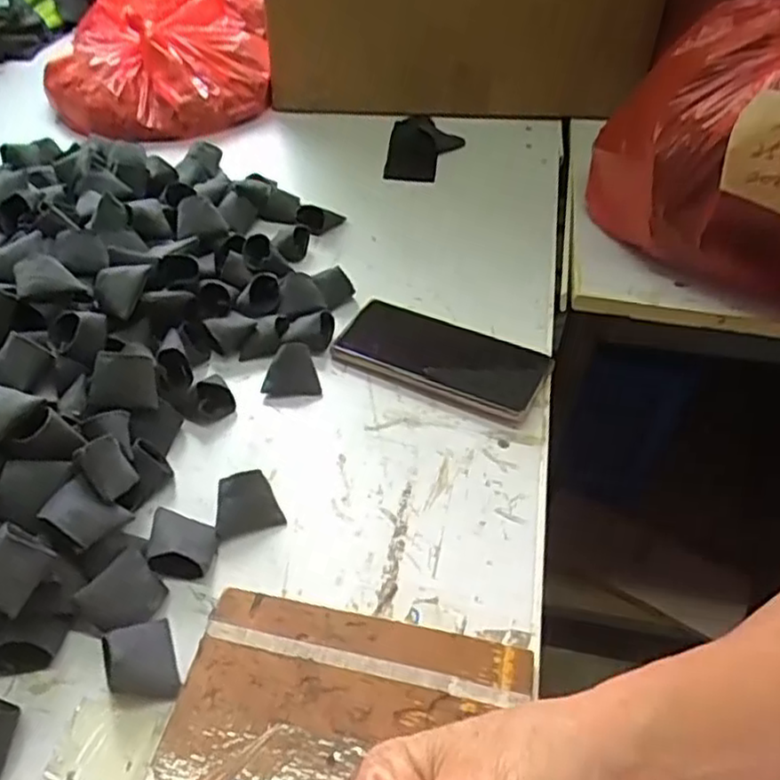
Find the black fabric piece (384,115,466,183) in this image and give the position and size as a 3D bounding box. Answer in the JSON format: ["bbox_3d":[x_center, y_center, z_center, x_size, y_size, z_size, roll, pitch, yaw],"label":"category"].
[{"bbox_3d":[0.037,-0.263,0.765,0.079,0.018,0.109,4,46,3],"label":"black fabric piece"}]

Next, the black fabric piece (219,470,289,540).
[{"bbox_3d":[-0.091,0.072,0.444,0.040,0.025,0.030,-14,48,-15],"label":"black fabric piece"}]

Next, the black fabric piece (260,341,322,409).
[{"bbox_3d":[-0.075,-0.011,0.524,0.041,0.028,0.037,-11,47,-12],"label":"black fabric piece"}]

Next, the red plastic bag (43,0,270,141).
[{"bbox_3d":[-0.288,-0.447,0.893,0.252,0.080,0.384,-6,47,-8],"label":"red plastic bag"}]

